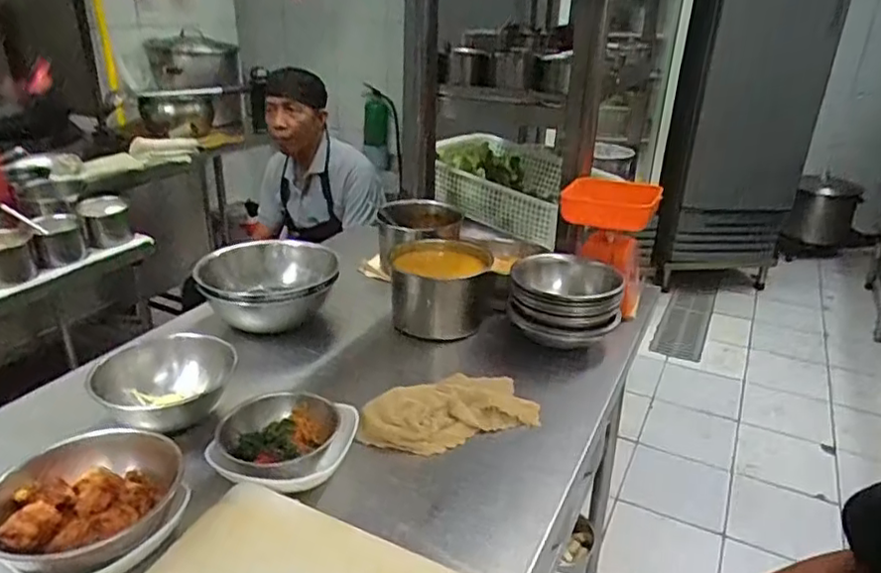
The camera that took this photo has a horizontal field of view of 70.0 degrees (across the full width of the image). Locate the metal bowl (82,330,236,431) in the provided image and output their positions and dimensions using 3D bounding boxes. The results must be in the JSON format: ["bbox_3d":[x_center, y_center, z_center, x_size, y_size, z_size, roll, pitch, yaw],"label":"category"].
[{"bbox_3d":[-0.354,0.127,0.803,0.152,0.069,0.152,2,25,-1],"label":"metal bowl"}]

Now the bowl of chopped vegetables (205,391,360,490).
[{"bbox_3d":[-0.176,0.182,0.724,0.138,0.056,0.144,2,25,-1],"label":"bowl of chopped vegetables"}]

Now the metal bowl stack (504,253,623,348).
[{"bbox_3d":[0.198,0.018,1.004,0.156,0.085,0.162,6,25,8],"label":"metal bowl stack"}]

